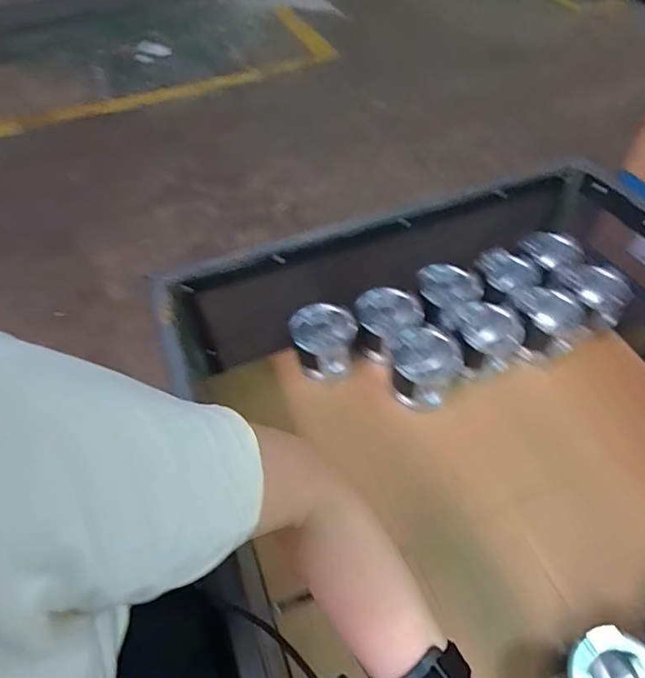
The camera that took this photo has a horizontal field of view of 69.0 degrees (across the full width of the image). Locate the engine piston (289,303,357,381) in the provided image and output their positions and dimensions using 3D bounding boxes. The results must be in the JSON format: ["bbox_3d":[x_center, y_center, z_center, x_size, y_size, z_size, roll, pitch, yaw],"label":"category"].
[{"bbox_3d":[0.001,0.006,0.775,0.099,0.095,0.098,-7,52,-4],"label":"engine piston"}]

